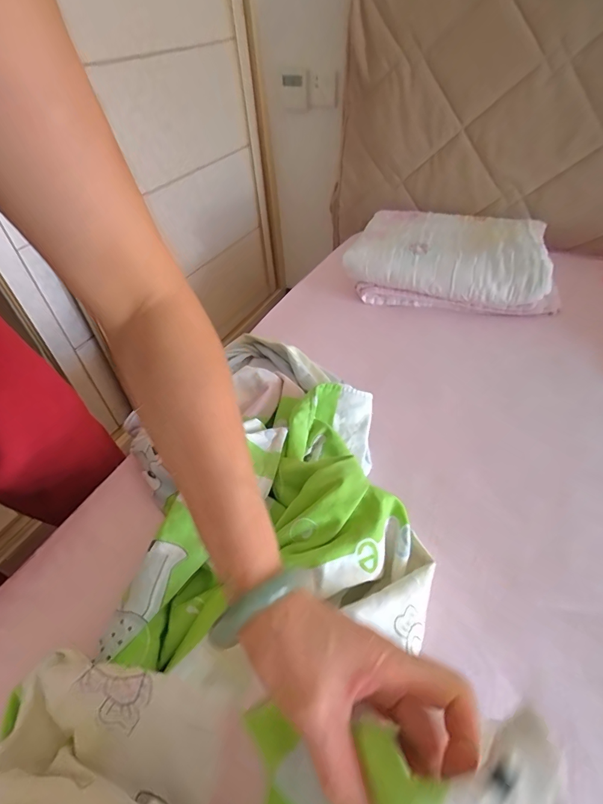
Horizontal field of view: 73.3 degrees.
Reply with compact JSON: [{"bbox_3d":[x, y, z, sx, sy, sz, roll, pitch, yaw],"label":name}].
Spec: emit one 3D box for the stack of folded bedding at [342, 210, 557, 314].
[{"bbox_3d":[0.345,-0.346,0.931,0.420,0.121,0.334,12,48,17],"label":"stack of folded bedding"}]

